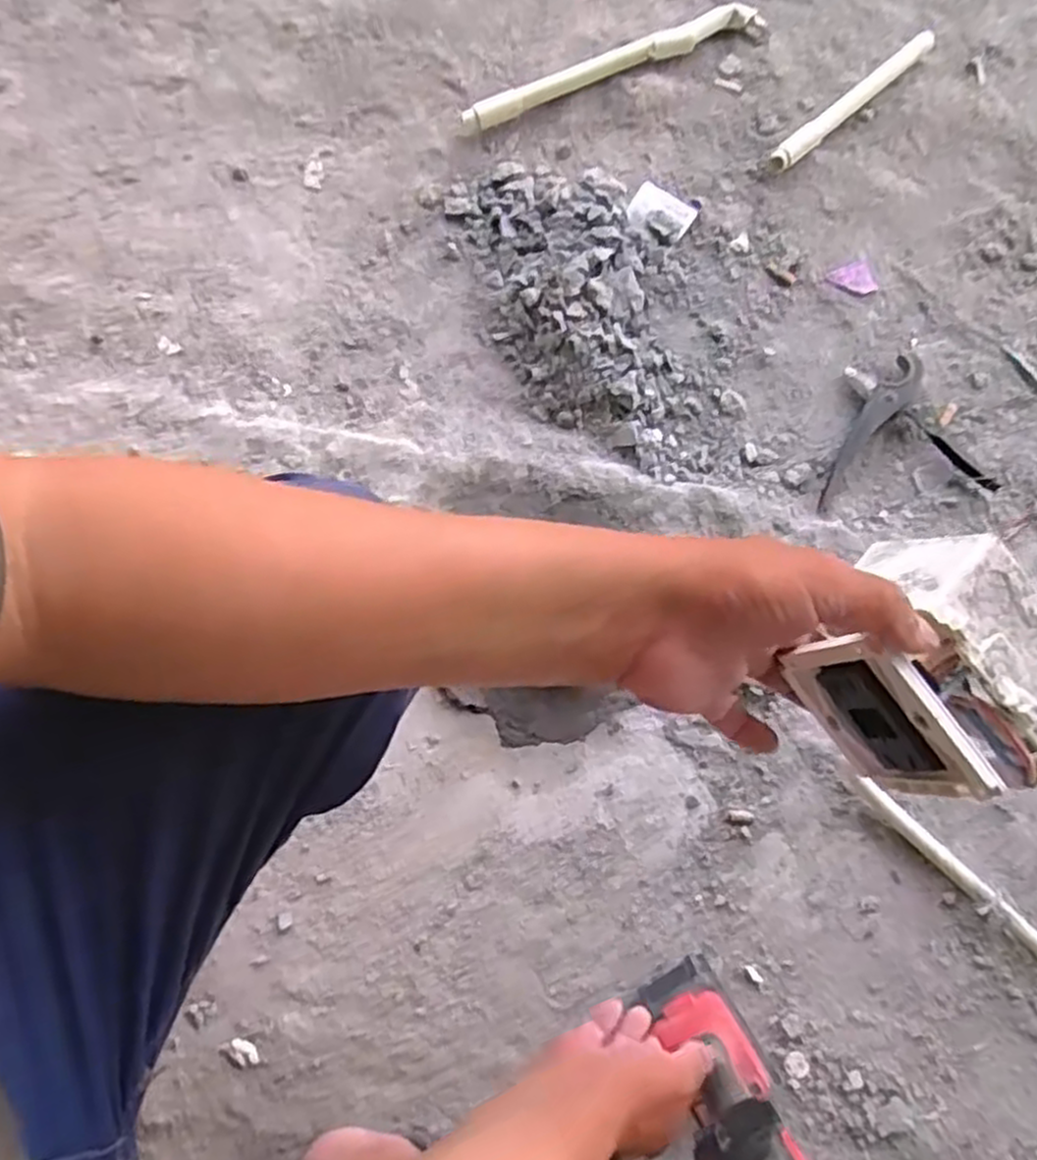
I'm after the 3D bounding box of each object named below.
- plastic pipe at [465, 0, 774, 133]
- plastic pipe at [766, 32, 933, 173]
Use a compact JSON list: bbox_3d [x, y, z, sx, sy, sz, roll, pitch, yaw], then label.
[{"bbox_3d":[0.095,-0.533,0.792,0.325,0.022,0.027,-22,80,-4],"label":"plastic pipe"},{"bbox_3d":[0.340,-0.489,0.781,0.201,0.024,0.024,-37,82,-7],"label":"plastic pipe"}]

